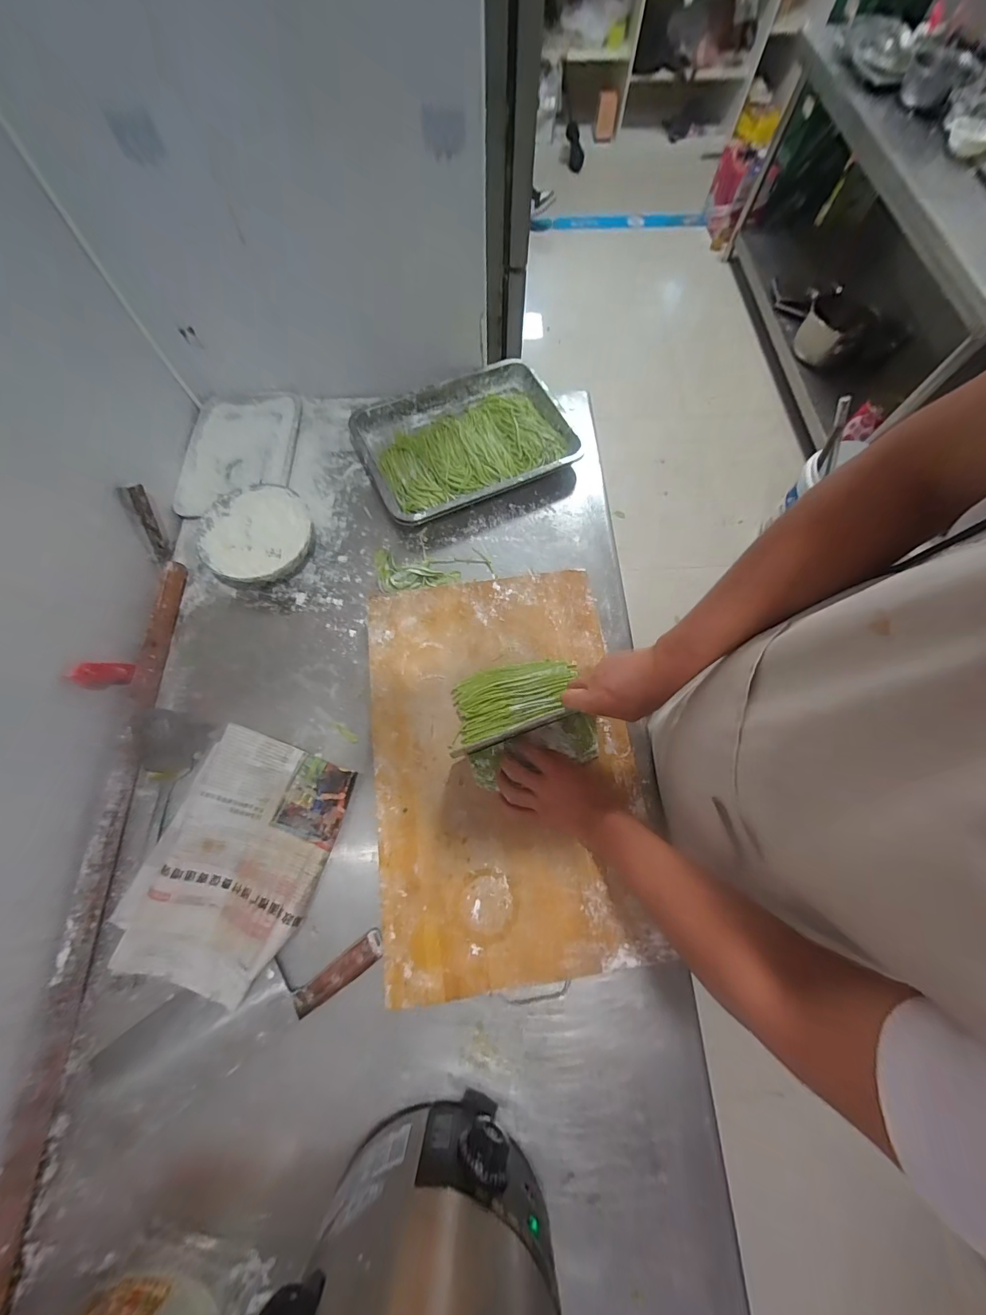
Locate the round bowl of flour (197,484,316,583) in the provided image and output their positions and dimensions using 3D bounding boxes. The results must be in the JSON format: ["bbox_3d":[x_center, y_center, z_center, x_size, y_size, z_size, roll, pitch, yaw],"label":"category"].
[{"bbox_3d":[-0.393,-0.200,0.724,0.166,0.062,0.176,-10,70,-4],"label":"round bowl of flour"}]

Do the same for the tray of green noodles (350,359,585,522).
[{"bbox_3d":[-0.049,-0.413,0.813,0.387,0.046,0.288,-25,72,-9],"label":"tray of green noodles"}]

